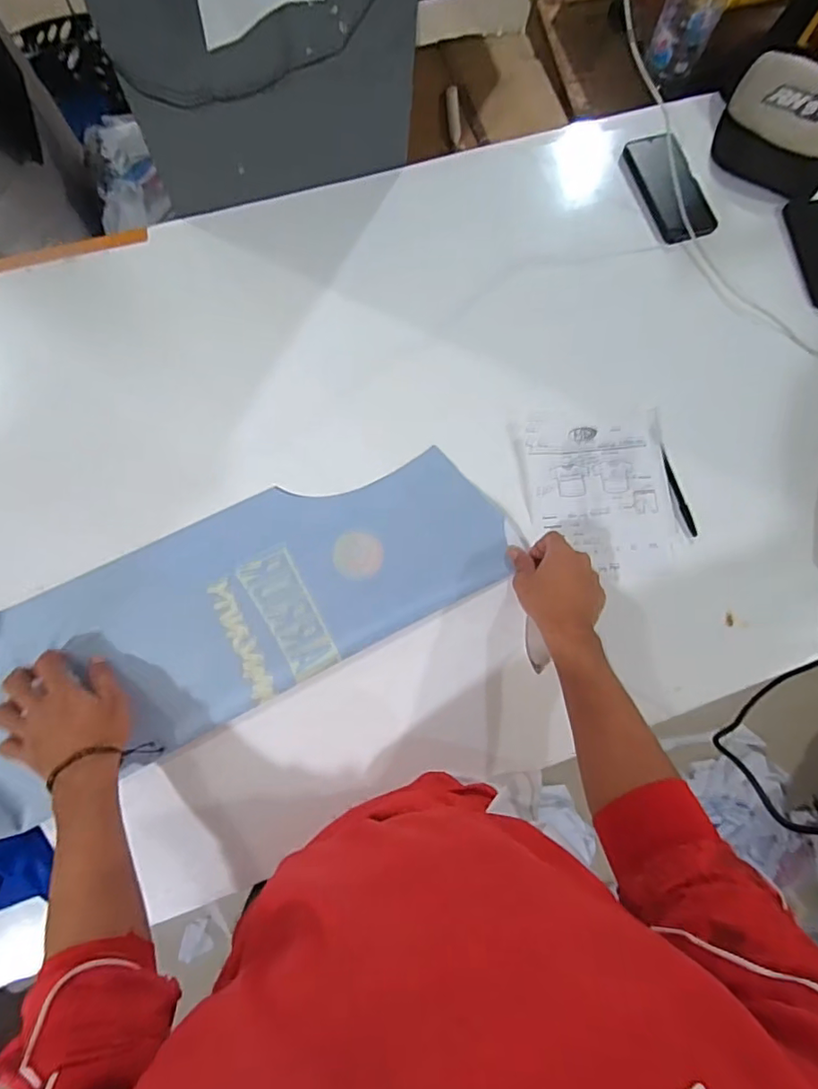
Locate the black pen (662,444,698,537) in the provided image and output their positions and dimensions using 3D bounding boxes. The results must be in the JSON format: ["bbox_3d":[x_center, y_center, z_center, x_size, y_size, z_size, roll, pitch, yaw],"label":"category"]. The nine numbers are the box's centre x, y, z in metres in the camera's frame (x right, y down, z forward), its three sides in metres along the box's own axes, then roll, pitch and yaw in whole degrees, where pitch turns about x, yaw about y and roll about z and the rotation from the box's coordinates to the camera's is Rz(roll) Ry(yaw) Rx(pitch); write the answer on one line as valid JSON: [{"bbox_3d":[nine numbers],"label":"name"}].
[{"bbox_3d":[0.335,-0.068,0.677,0.011,0.006,0.119,-13,78,-7],"label":"black pen"}]

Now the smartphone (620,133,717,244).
[{"bbox_3d":[0.371,-0.509,0.779,0.088,0.011,0.162,-17,83,2],"label":"smartphone"}]

